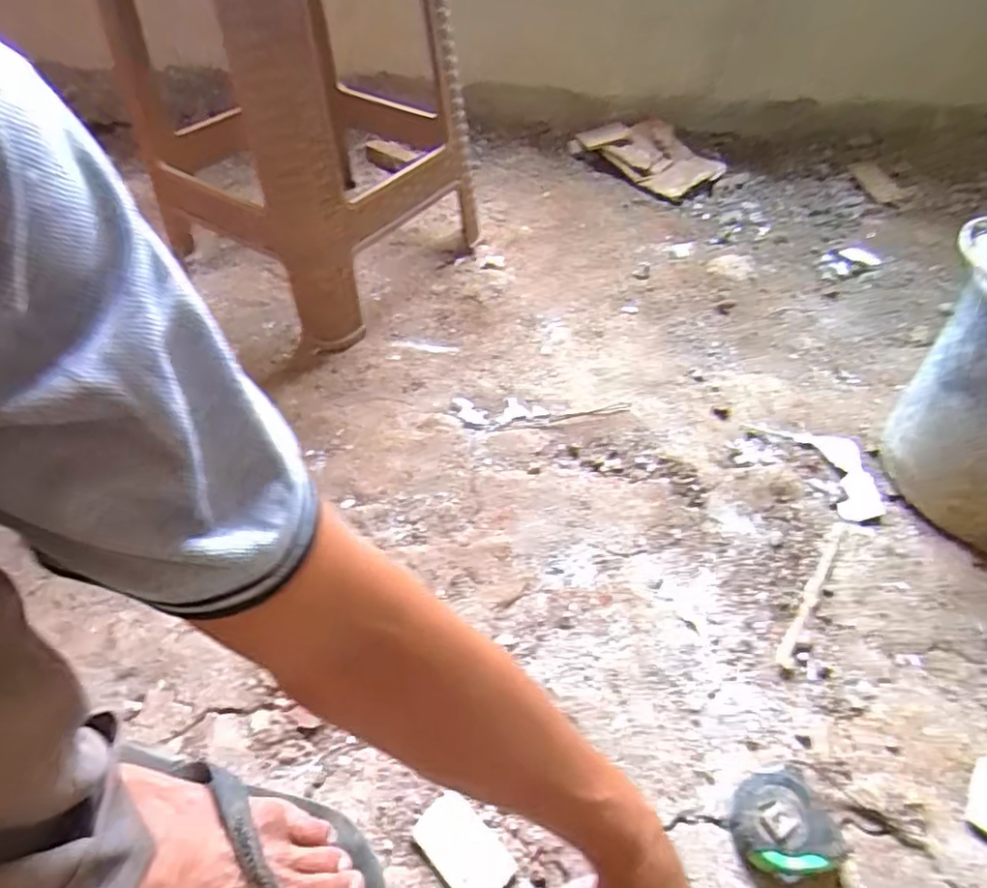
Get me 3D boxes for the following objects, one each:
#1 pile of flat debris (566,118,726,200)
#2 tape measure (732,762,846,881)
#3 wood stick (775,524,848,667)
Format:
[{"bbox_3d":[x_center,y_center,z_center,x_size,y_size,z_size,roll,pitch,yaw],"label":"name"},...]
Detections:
[{"bbox_3d":[0.325,-0.613,1.275,0.189,0.066,0.298,-35,59,-30],"label":"pile of flat debris"},{"bbox_3d":[0.221,0.296,0.470,0.069,0.033,0.069,2,48,-2],"label":"tape measure"},{"bbox_3d":[0.332,0.151,0.631,0.013,0.010,0.194,30,53,21],"label":"wood stick"}]

